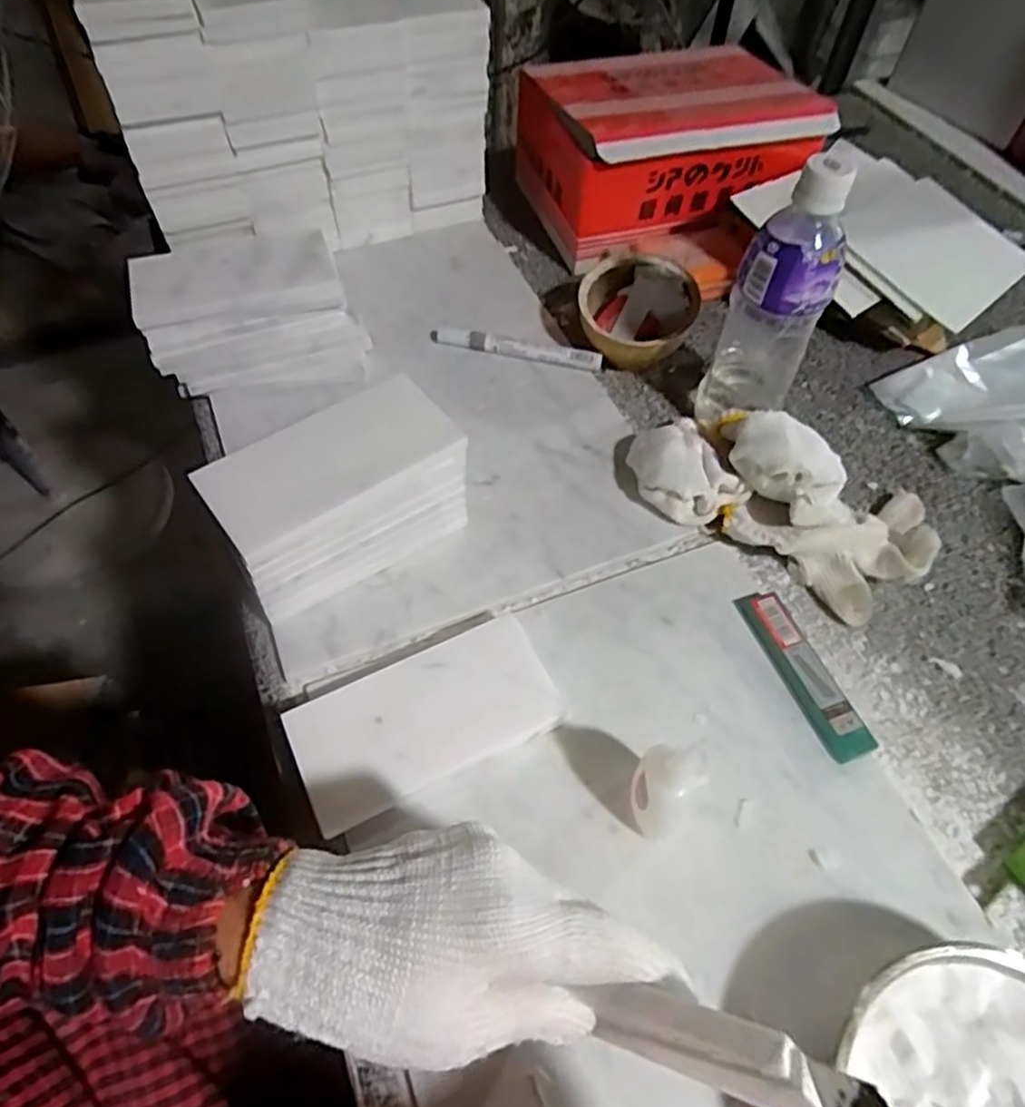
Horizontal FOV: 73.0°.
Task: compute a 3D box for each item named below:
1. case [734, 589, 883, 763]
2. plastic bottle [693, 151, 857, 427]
[{"bbox_3d":[0.183,0.074,0.441,0.028,0.015,0.117,-15,59,-12],"label":"case"},{"bbox_3d":[0.182,-0.166,0.490,0.064,0.200,0.063,23,59,12],"label":"plastic bottle"}]

